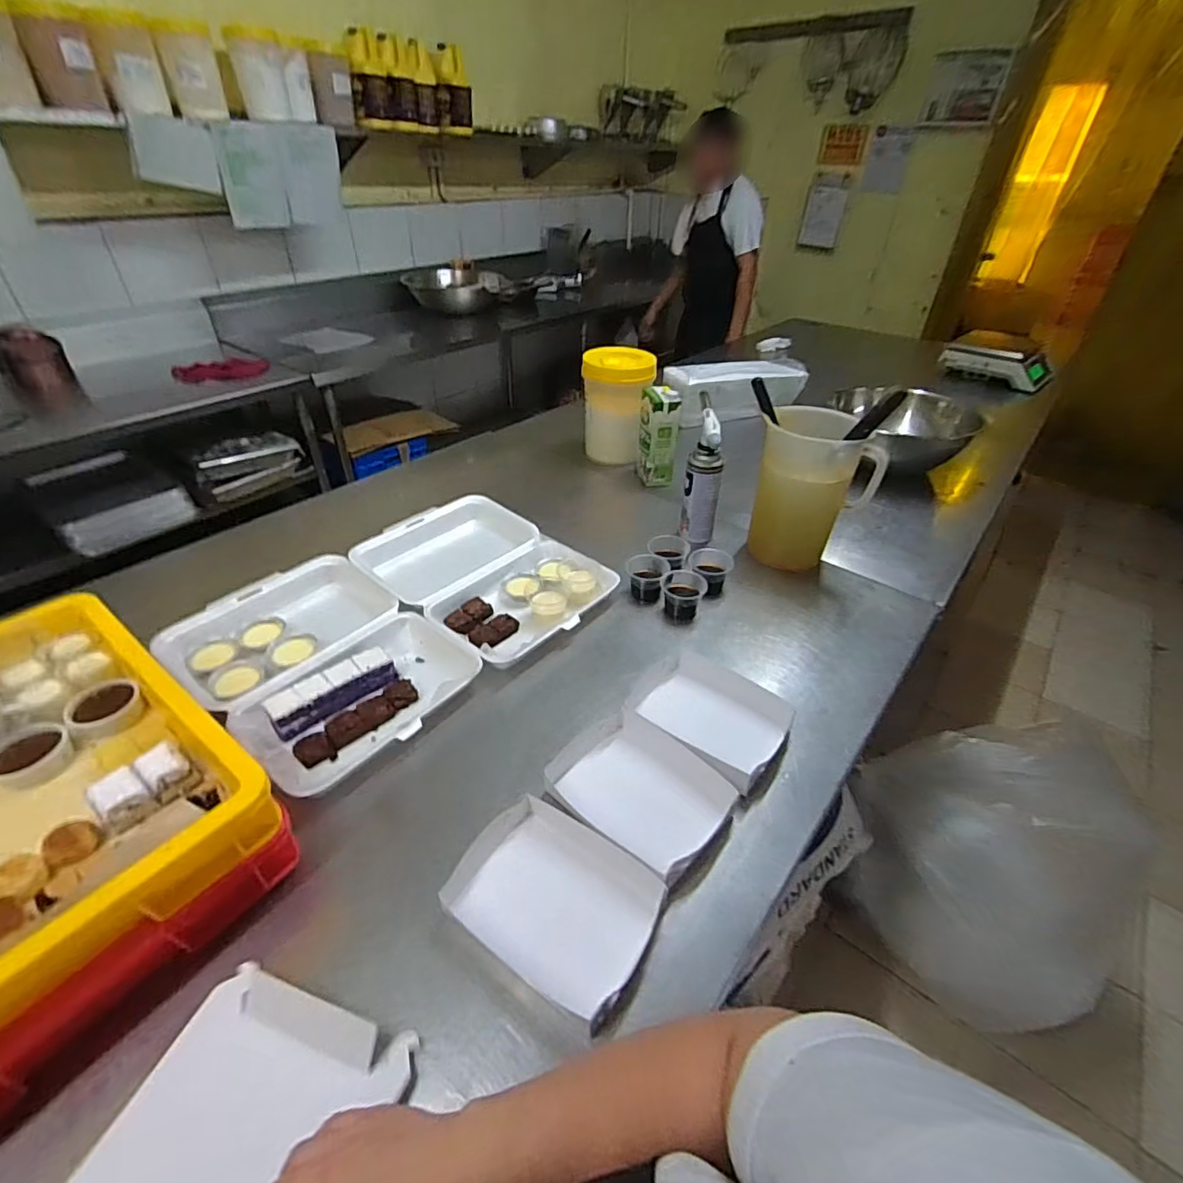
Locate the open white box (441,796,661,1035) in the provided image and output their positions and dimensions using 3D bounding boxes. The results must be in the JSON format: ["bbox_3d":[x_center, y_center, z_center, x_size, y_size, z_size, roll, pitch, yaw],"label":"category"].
[{"bbox_3d":[-0.038,0.297,0.547,0.195,0.047,0.141,25,43,27],"label":"open white box"}]

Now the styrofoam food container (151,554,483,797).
[{"bbox_3d":[-0.378,0.095,0.796,0.406,0.048,0.288,27,45,30],"label":"styrofoam food container"}]

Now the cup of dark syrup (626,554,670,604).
[{"bbox_3d":[0.092,-0.019,0.946,0.071,0.064,0.063,2,38,0],"label":"cup of dark syrup"}]

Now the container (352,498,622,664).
[{"bbox_3d":[-0.183,-0.030,0.956,0.405,0.070,0.286,31,46,32],"label":"container"}]

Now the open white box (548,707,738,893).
[{"bbox_3d":[0.054,0.217,0.632,0.190,0.037,0.149,31,47,33],"label":"open white box"}]

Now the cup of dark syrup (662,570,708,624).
[{"bbox_3d":[0.145,0.006,0.915,0.070,0.052,0.072,-5,38,-8],"label":"cup of dark syrup"}]

